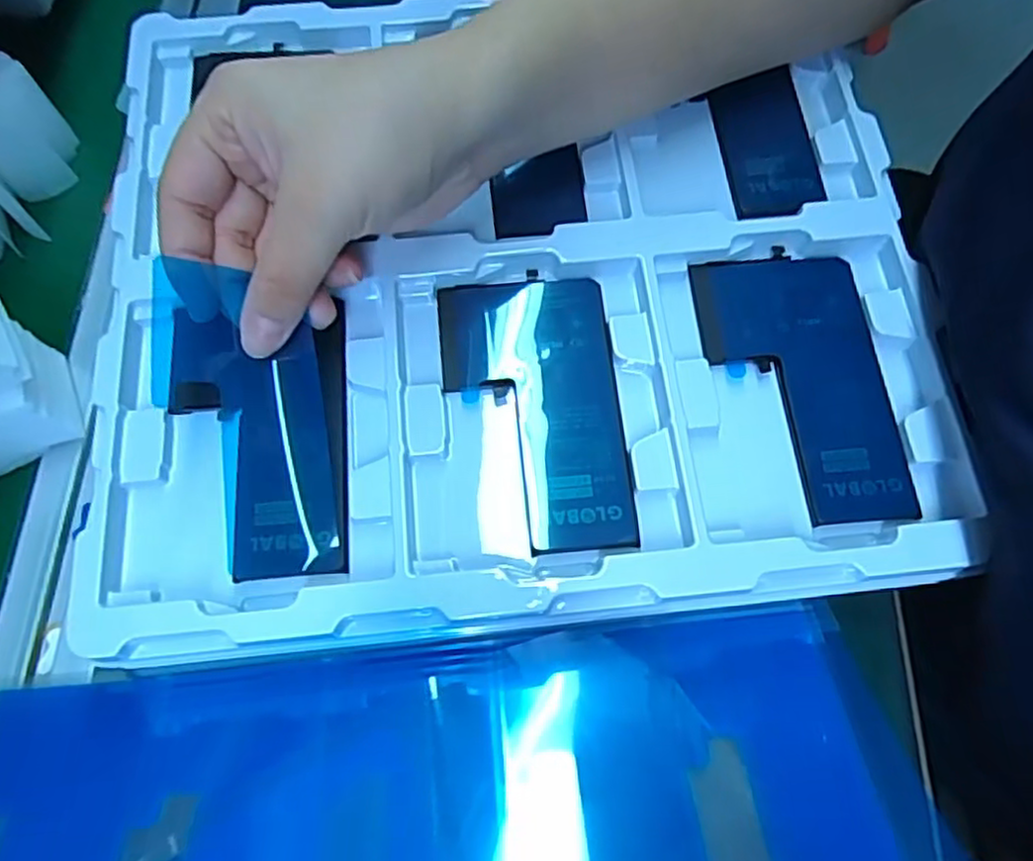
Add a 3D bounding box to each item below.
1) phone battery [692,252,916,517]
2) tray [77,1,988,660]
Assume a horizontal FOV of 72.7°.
[{"bbox_3d":[0.111,-0.019,0.269,0.063,0.006,0.112,-11,70,-3],"label":"phone battery"},{"bbox_3d":[-0.002,-0.066,0.281,0.311,0.021,0.273,-6,73,-1],"label":"tray"}]

